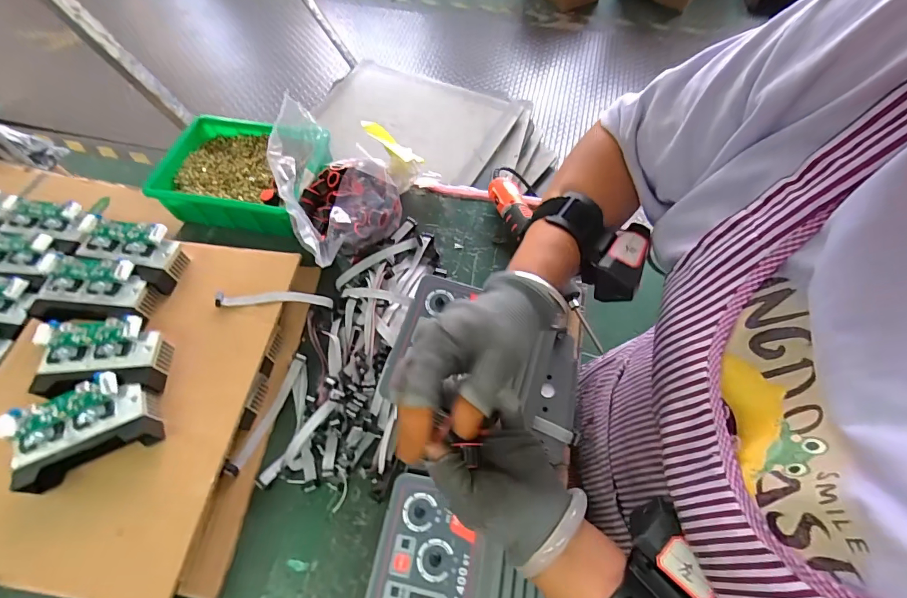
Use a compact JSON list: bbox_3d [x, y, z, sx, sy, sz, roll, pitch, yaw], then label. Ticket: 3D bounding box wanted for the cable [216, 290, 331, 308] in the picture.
[{"bbox_3d":[-0.227,0.000,0.540,0.138,0.026,0.014,0,60,-15],"label":"cable"}]

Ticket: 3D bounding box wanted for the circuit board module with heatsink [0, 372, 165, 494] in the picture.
[{"bbox_3d":[-0.379,0.132,0.434,0.124,0.043,0.074,-24,63,-11],"label":"circuit board module with heatsink"}]

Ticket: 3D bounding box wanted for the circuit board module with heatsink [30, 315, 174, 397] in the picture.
[{"bbox_3d":[-0.393,0.065,0.472,0.125,0.042,0.076,-4,61,-1],"label":"circuit board module with heatsink"}]

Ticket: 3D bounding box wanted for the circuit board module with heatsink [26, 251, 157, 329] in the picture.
[{"bbox_3d":[-0.433,-0.009,0.517,0.142,0.045,0.081,3,61,3],"label":"circuit board module with heatsink"}]

